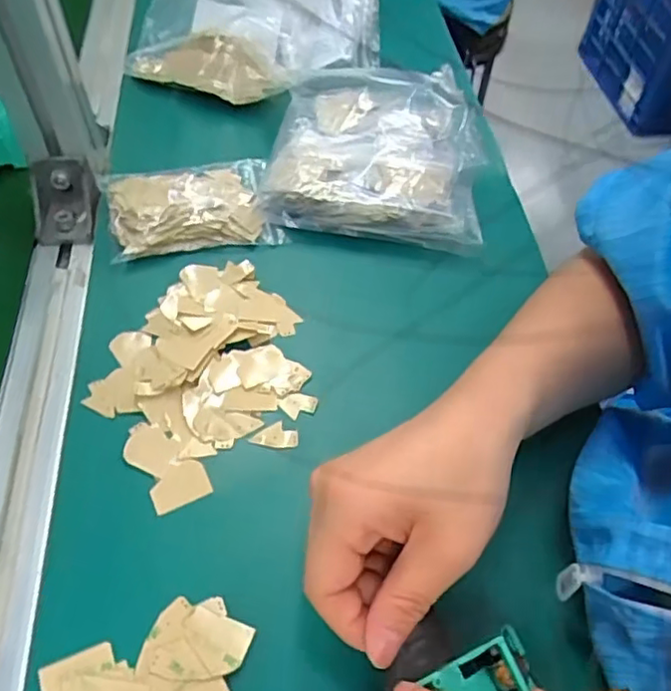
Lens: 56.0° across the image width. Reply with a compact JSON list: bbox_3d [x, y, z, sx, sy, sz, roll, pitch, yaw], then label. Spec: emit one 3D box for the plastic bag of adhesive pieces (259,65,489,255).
[{"bbox_3d":[0.031,-0.148,0.463,0.149,0.045,0.162,7,55,2],"label":"plastic bag of adhesive pieces"}]

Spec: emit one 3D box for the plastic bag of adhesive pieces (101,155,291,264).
[{"bbox_3d":[-0.097,-0.096,0.430,0.109,0.022,0.072,-12,56,-11],"label":"plastic bag of adhesive pieces"}]

